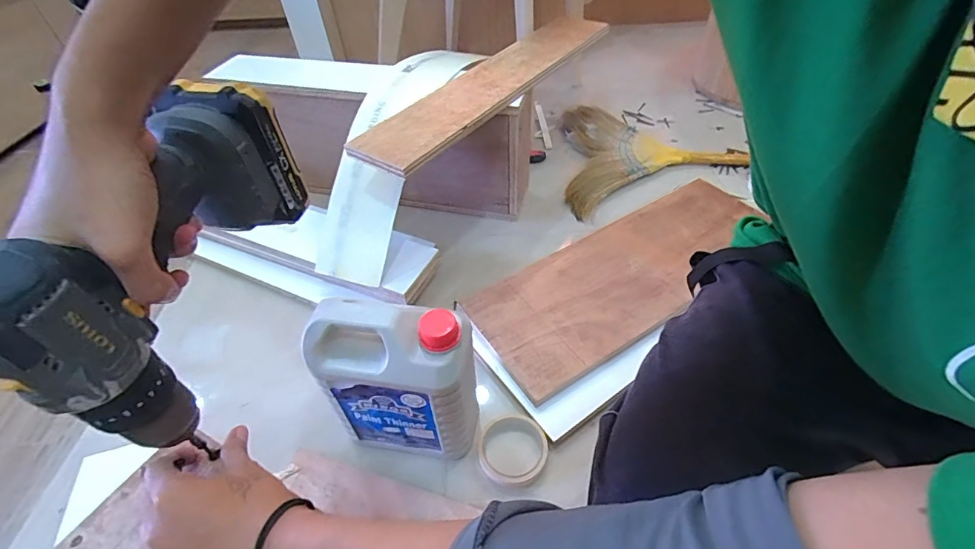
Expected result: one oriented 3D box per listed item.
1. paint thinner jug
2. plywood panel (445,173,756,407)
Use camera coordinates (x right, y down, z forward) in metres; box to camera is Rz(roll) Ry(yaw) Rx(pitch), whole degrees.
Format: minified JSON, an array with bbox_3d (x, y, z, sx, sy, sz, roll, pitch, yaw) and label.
[{"bbox_3d":[-0.099,0.134,0.543,0.178,0.226,0.094,7,46,9],"label":"paint thinner jug"},{"bbox_3d":[0.261,-0.011,0.783,0.604,0.011,0.219,-26,52,-21],"label":"plywood panel"}]

